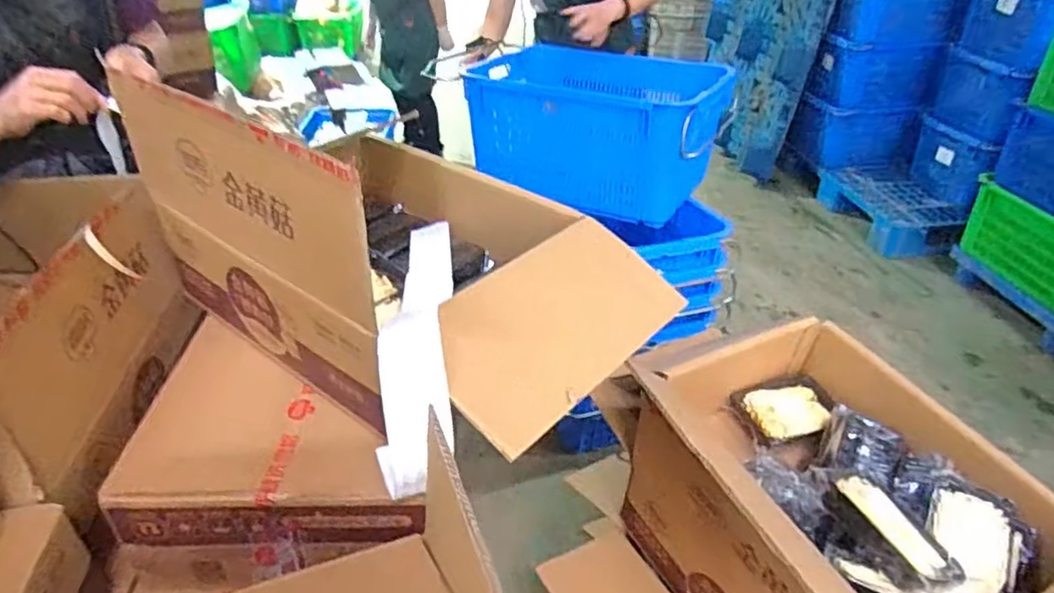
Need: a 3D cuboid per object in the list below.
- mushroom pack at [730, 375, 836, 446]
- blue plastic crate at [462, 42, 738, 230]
[{"bbox_3d":[0.475,0.207,1.182,0.188,0.031,0.119,-7,35,-11],"label":"mushroom pack"},{"bbox_3d":[0.191,-0.442,1.723,0.665,0.301,0.383,17,38,22],"label":"blue plastic crate"}]

